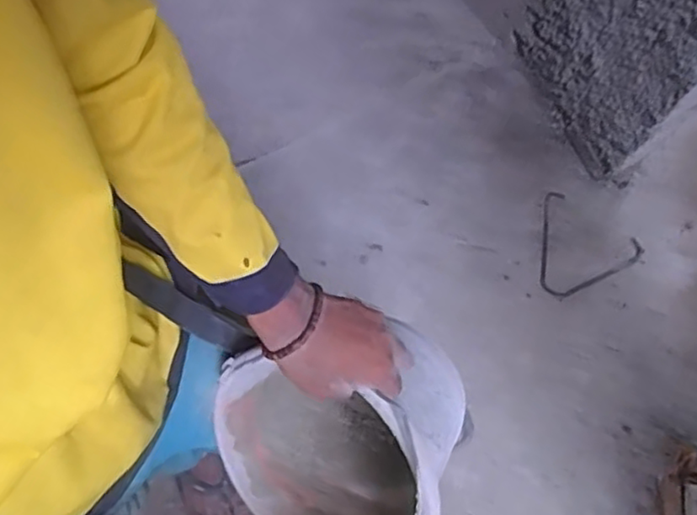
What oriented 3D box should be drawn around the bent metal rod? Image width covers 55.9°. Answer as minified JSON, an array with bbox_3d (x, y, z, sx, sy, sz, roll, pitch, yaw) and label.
[{"bbox_3d":[0.495,-0.002,1.421,0.237,0.015,0.210,31,76,5],"label":"bent metal rod"}]

